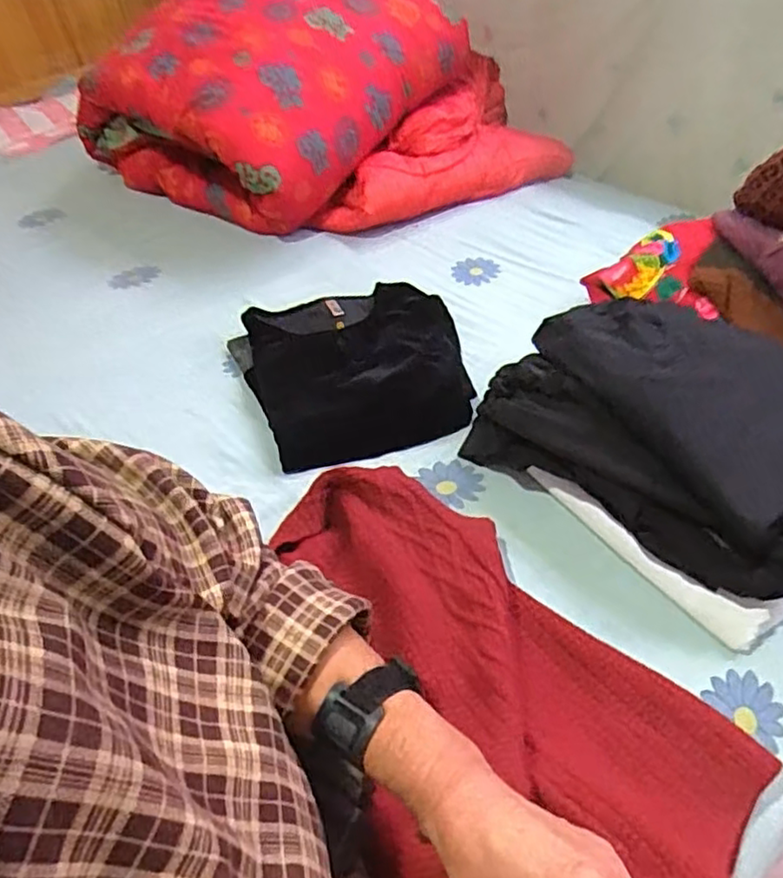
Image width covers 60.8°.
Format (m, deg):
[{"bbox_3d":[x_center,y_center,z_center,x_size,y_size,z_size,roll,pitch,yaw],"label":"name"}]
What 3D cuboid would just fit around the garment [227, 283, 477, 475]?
[{"bbox_3d":[-0.042,-0.096,0.912,0.296,0.051,0.300,-3,46,3],"label":"garment"}]

